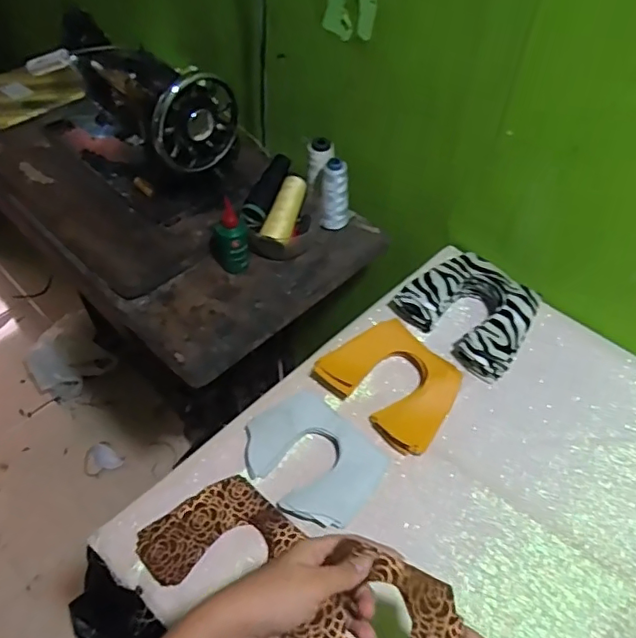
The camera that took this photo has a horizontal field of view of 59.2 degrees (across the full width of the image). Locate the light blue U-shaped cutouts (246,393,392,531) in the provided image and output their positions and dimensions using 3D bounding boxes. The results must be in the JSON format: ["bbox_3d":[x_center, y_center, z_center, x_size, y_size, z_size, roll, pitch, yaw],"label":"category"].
[{"bbox_3d":[-0.006,0.150,0.614,0.147,0.010,0.117,32,58,24],"label":"light blue U-shaped cutouts"}]

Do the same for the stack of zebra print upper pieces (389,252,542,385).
[{"bbox_3d":[0.202,-0.012,0.731,0.138,0.047,0.166,-35,59,-25],"label":"stack of zebra print upper pieces"}]

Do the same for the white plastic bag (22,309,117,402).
[{"bbox_3d":[-0.663,0.110,1.502,0.204,0.170,0.153,-25,55,-19],"label":"white plastic bag"}]

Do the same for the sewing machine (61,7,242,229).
[{"bbox_3d":[-0.275,-0.320,0.872,0.165,0.205,0.322,-35,59,-25],"label":"sewing machine"}]

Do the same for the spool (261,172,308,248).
[{"bbox_3d":[-0.046,-0.162,0.830,0.038,0.035,0.126,15,65,12],"label":"spool"}]

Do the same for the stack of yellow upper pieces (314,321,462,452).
[{"bbox_3d":[0.091,0.073,0.673,0.156,0.030,0.122,36,59,25],"label":"stack of yellow upper pieces"}]

